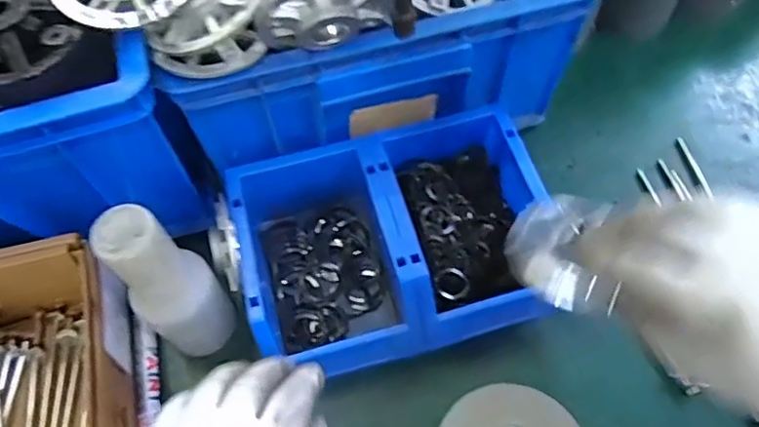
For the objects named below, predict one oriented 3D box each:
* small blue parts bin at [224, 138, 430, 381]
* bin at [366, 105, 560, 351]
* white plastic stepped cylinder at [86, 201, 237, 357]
[{"bbox_3d":[-0.039,0.035,0.411,0.104,0.073,0.148,-14,61,-7],"label":"small blue parts bin"},{"bbox_3d":[0.061,0.009,0.418,0.103,0.069,0.160,-14,61,-6],"label":"bin"},{"bbox_3d":[-0.127,0.049,0.365,0.044,0.149,0.044,-21,62,-10],"label":"white plastic stepped cylinder"}]

